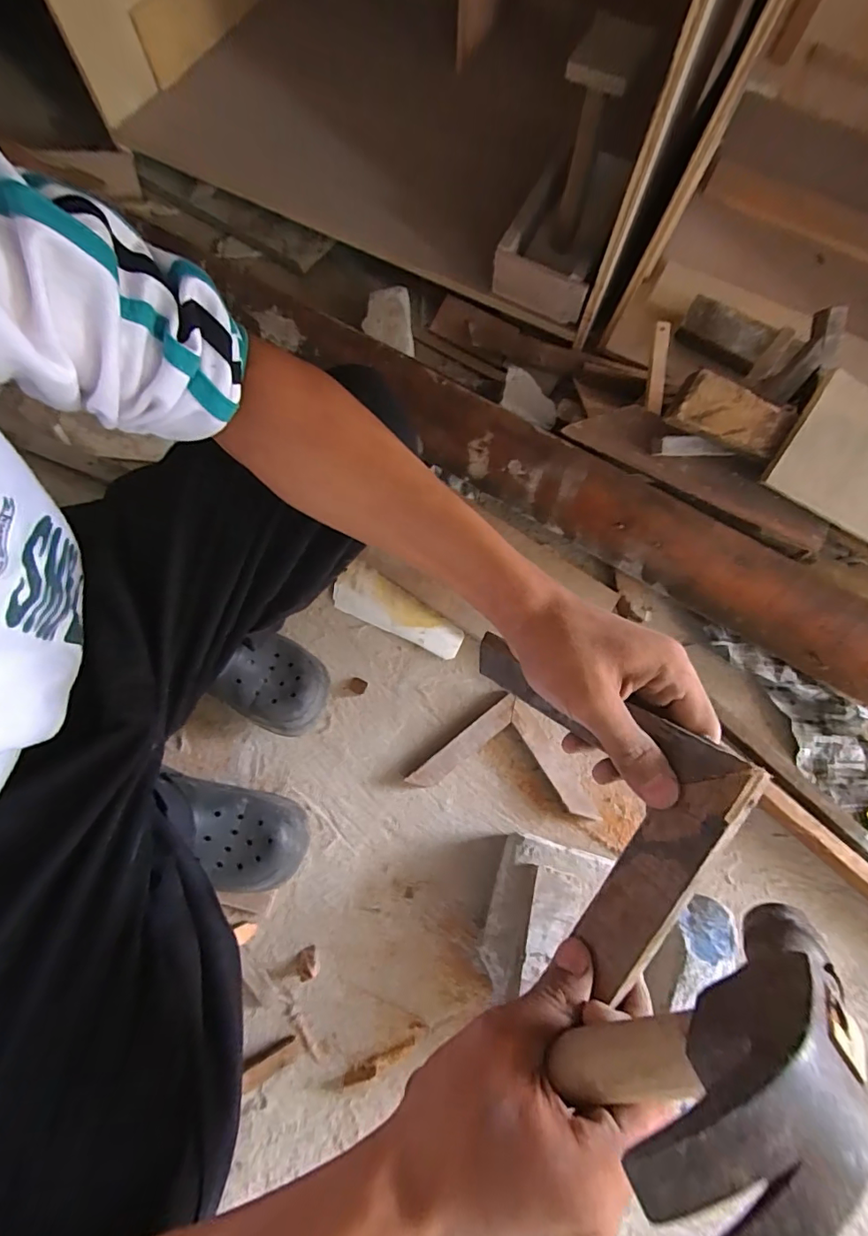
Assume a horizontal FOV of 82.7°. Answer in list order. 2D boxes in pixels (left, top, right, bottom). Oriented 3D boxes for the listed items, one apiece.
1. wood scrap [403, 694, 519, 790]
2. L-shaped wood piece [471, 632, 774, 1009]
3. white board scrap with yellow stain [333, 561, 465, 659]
[{"bbox_3d":[0.044,0.174,0.679,0.178,0.029,0.033,-36,79,-10],"label":"wood scrap"},{"bbox_3d":[0.067,0.095,0.288,0.181,0.010,0.124,28,91,49],"label":"L-shaped wood piece"},{"bbox_3d":[-0.055,-0.004,0.728,0.203,0.013,0.073,33,77,7],"label":"white board scrap with yellow stain"}]

